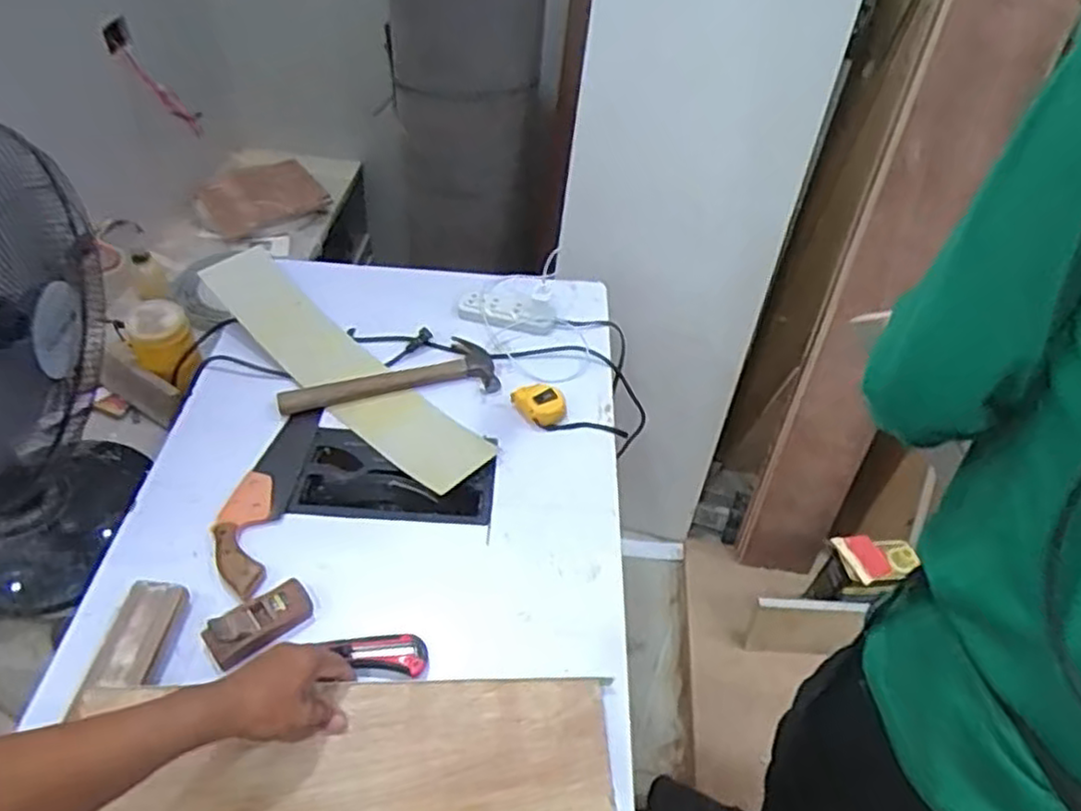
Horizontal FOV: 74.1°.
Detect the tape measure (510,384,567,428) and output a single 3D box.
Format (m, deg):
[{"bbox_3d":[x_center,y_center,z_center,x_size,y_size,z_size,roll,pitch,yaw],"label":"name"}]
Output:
[{"bbox_3d":[-0.001,-0.003,1.031,0.054,0.039,0.075,-30,56,-29],"label":"tape measure"}]

